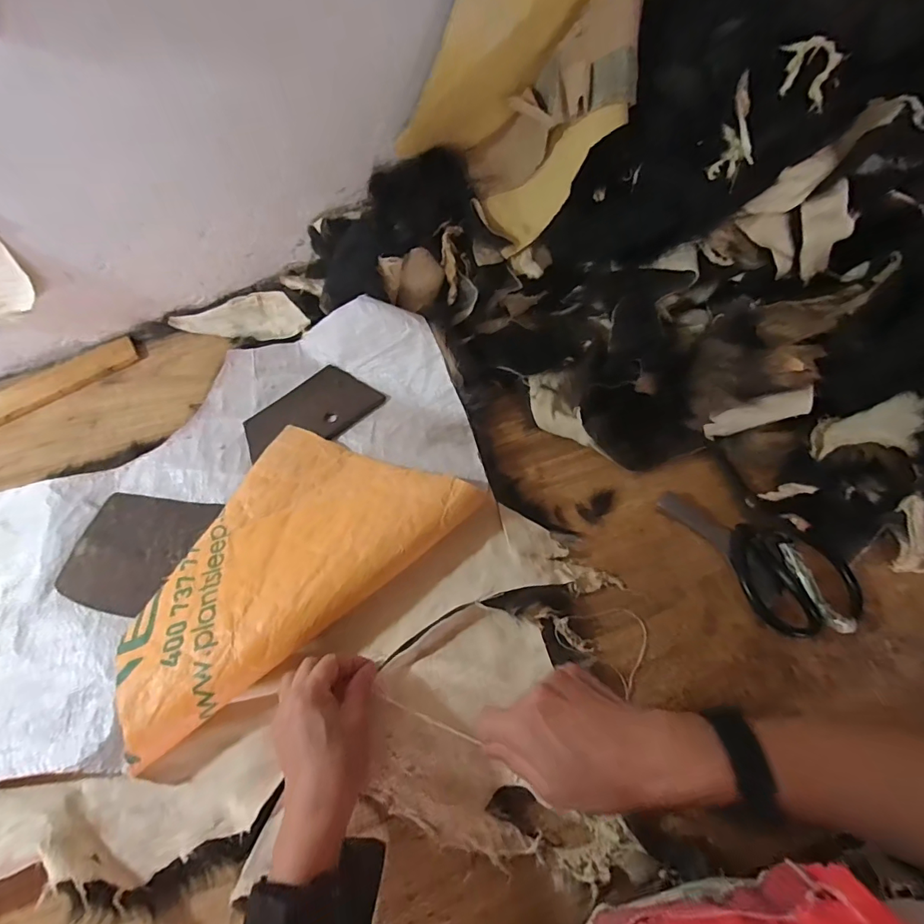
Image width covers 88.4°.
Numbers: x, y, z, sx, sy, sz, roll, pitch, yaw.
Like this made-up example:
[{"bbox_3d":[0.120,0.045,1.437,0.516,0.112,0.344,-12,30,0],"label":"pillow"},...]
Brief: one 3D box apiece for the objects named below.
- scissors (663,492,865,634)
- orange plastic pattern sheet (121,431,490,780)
[{"bbox_3d":[0.306,0.088,0.483,0.106,0.012,0.186,-31,67,-11],"label":"scissors"},{"bbox_3d":[-0.190,0.081,0.484,0.362,0.045,0.231,-39,68,-14],"label":"orange plastic pattern sheet"}]

